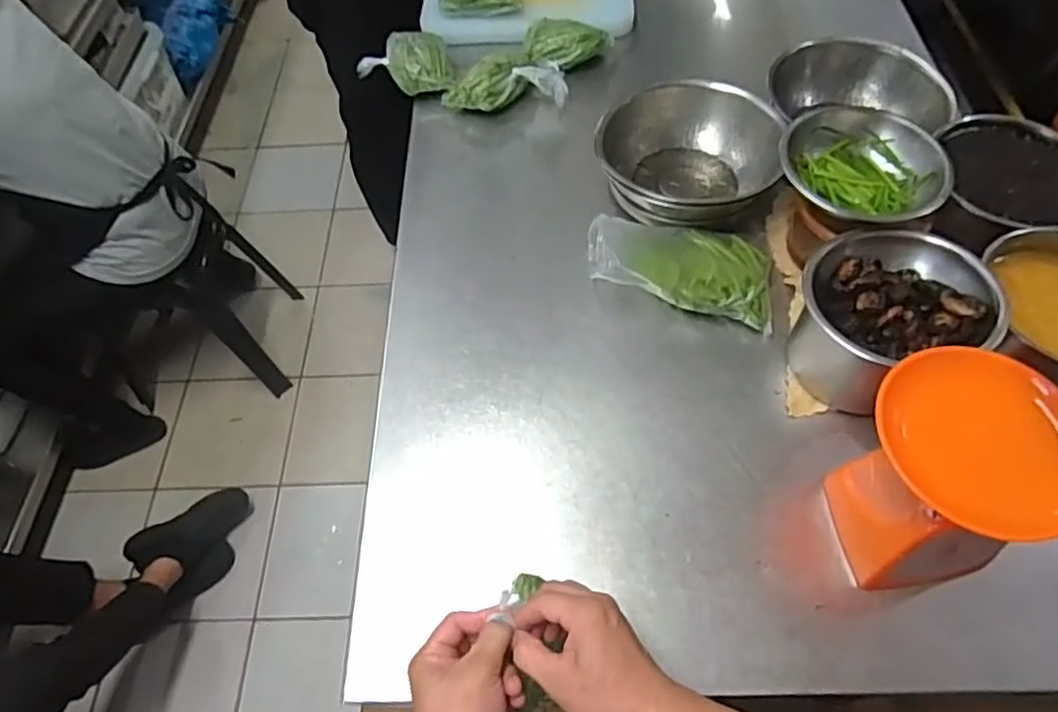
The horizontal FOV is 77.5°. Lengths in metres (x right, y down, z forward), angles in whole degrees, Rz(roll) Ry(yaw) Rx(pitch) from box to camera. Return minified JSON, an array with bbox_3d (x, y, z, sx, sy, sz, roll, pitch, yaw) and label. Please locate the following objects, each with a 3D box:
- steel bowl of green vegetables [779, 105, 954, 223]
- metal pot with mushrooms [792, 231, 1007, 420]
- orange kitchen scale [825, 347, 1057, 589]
[{"bbox_3d":[0.362,-0.203,0.721,0.170,0.069,0.143,1,69,7],"label":"steel bowl of green vegetables"},{"bbox_3d":[0.353,-0.025,0.675,0.147,0.138,0.168,-39,64,-19],"label":"metal pot with mushrooms"},{"bbox_3d":[0.354,0.106,0.574,0.139,0.185,0.153,-15,59,-6],"label":"orange kitchen scale"}]

